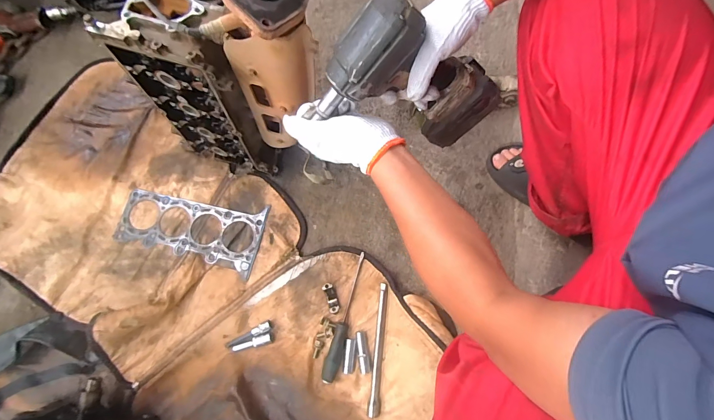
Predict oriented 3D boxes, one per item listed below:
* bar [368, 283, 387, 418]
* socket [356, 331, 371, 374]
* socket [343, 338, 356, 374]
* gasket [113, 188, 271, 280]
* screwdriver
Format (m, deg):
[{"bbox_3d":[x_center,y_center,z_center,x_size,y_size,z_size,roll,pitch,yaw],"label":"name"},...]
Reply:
[{"bbox_3d":[0.046,0.277,0.670,0.020,0.017,0.248,6,75,3],"label":"bar"},{"bbox_3d":[0.013,0.282,0.660,0.021,0.014,0.078,-8,75,0],"label":"socket"},{"bbox_3d":[-0.014,0.290,0.660,0.022,0.021,0.063,4,62,3],"label":"socket"},{"bbox_3d":[-0.372,0.035,0.743,0.323,0.011,0.151,13,76,5],"label":"gasket"},{"bbox_3d":[-0.023,0.213,0.674,0.030,0.038,0.261,15,76,6],"label":"screwdriver"}]

